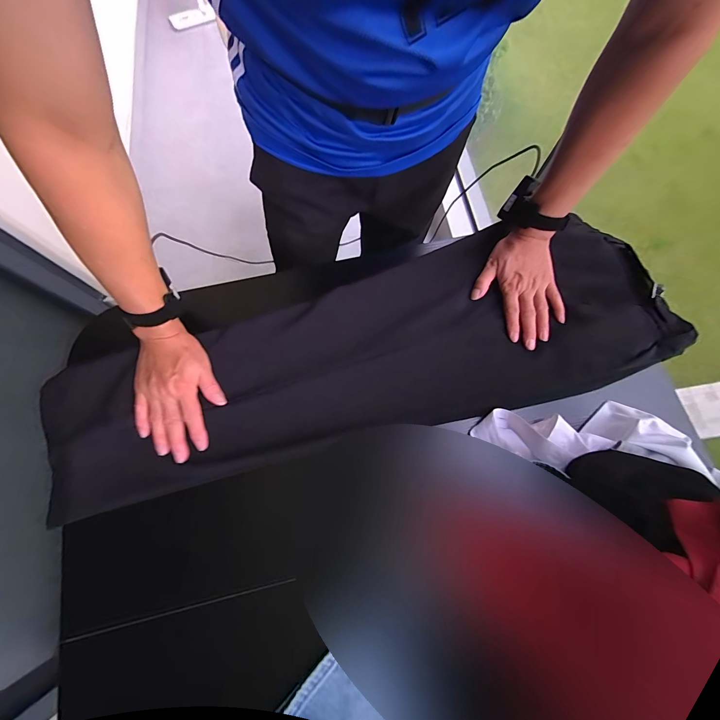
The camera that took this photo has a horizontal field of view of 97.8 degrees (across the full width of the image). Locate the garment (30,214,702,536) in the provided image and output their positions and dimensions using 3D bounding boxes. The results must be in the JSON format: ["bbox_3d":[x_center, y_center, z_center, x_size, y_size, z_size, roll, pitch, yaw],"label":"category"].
[{"bbox_3d":[0.008,-0.018,0.495,0.911,0.052,0.288,-14,74,-4],"label":"garment"}]

